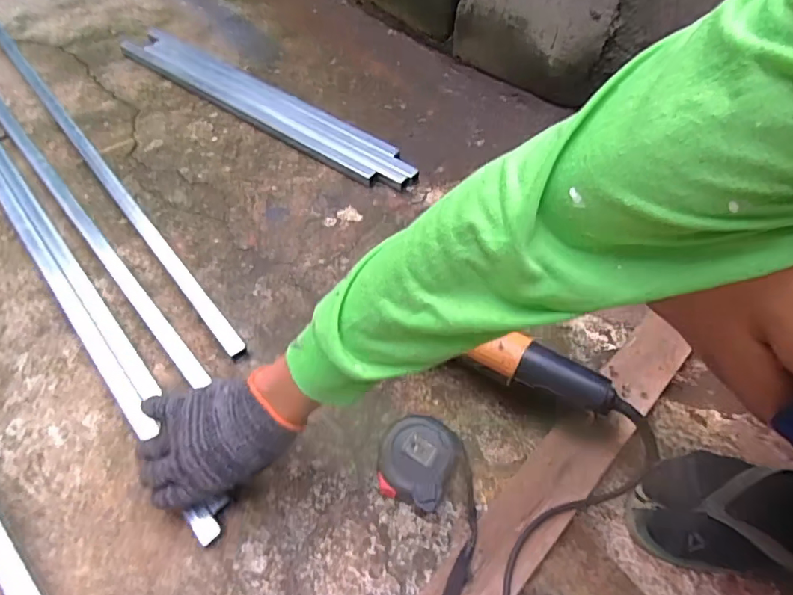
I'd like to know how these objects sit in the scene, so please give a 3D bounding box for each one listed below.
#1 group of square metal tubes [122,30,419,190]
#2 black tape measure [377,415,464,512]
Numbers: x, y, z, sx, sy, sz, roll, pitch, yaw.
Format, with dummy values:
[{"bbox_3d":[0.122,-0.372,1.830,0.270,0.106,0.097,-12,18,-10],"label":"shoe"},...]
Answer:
[{"bbox_3d":[-0.234,-0.335,0.861,0.623,0.033,0.083,32,59,20],"label":"group of square metal tubes"},{"bbox_3d":[0.021,0.161,0.502,0.076,0.039,0.087,24,56,15],"label":"black tape measure"}]

